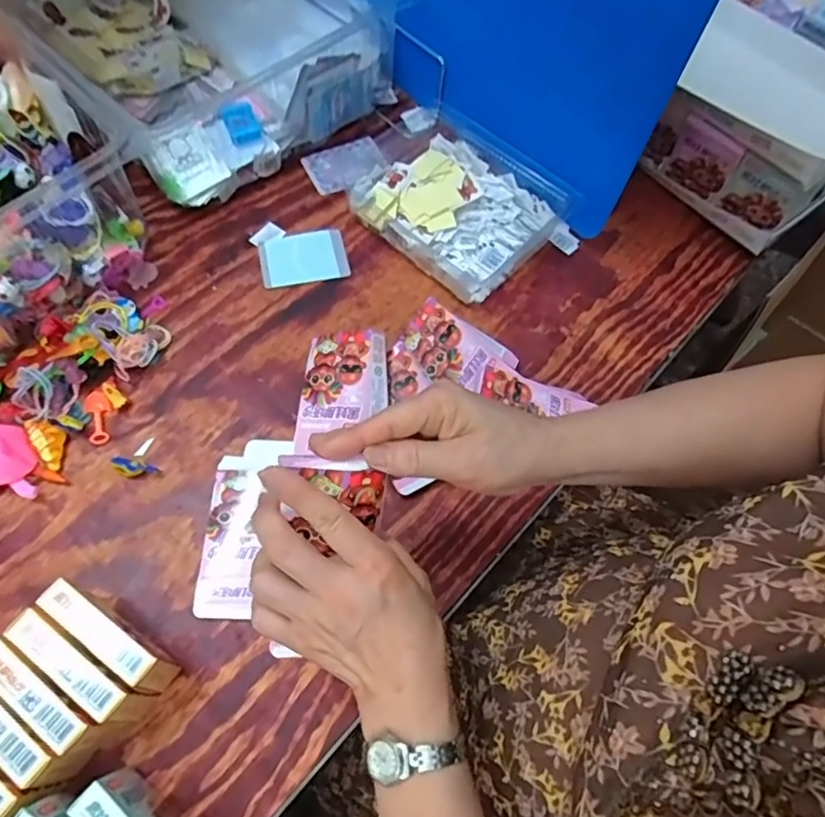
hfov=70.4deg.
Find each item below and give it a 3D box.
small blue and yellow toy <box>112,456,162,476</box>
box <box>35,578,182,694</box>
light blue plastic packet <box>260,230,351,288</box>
[{"bbox_3d":[-0.238,0.051,0.498,0.043,0.010,0.015,16,64,4],"label":"small blue and yellow toy"},{"bbox_3d":[-0.210,0.162,0.414,0.091,0.066,0.024,37,68,13],"label":"box"},{"bbox_3d":[-0.114,-0.160,0.616,0.089,0.004,0.066,-11,66,-9],"label":"light blue plastic packet"}]

